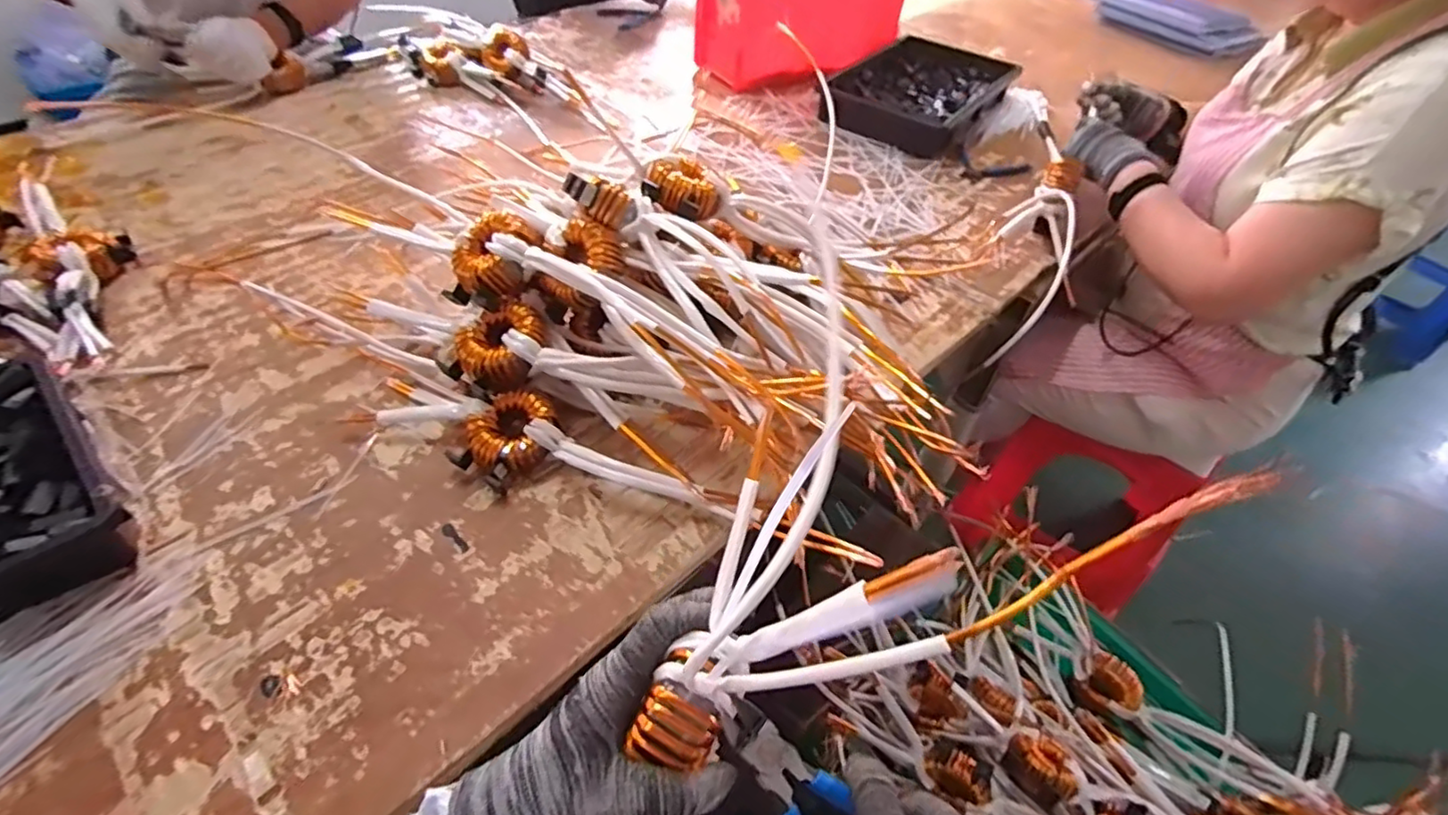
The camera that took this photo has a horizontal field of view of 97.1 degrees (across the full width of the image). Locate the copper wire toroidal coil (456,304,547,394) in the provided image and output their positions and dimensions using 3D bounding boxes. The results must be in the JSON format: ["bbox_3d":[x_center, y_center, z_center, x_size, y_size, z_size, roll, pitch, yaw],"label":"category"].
[{"bbox_3d":[-0.199,-0.057,0.579,0.079,0.046,0.062,-17,51,-19],"label":"copper wire toroidal coil"}]

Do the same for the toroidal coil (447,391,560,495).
[{"bbox_3d":[-0.194,0.027,0.581,0.069,0.050,0.089,25,51,17],"label":"toroidal coil"}]

